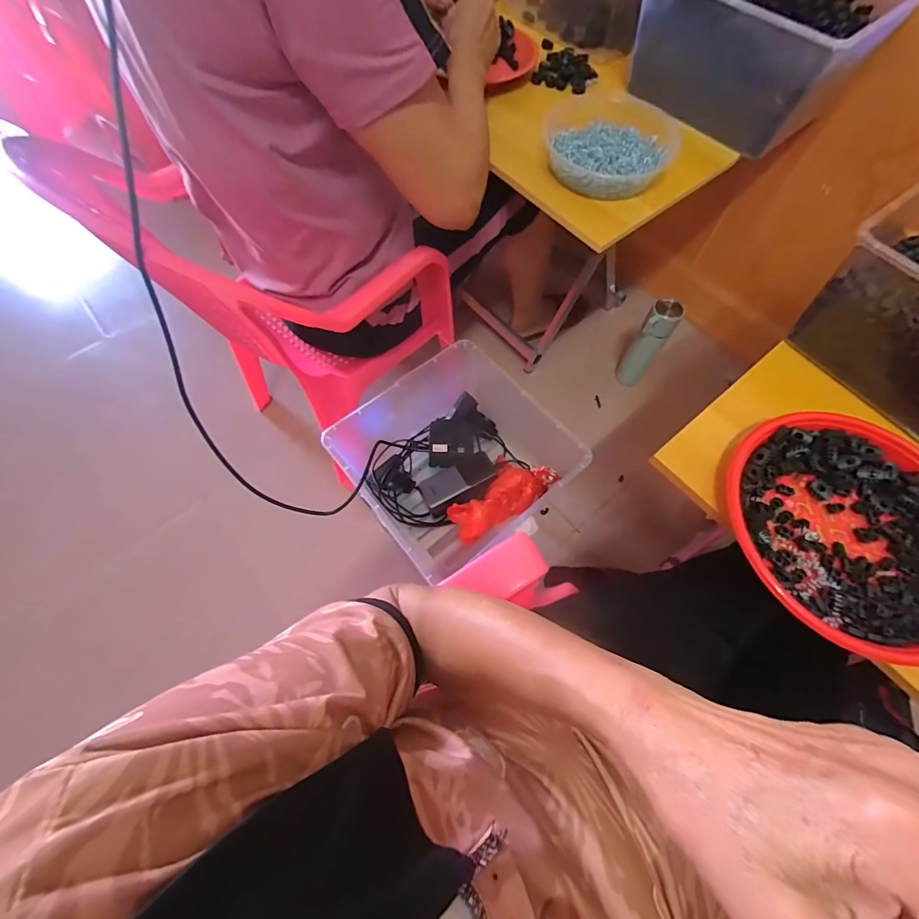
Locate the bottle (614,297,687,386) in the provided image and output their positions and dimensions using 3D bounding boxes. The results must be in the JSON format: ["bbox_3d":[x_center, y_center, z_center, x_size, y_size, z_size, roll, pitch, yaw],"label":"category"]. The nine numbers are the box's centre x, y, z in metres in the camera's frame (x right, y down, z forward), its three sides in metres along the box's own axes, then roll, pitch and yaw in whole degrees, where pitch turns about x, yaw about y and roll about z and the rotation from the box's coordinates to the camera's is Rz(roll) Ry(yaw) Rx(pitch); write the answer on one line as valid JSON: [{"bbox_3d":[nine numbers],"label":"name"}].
[{"bbox_3d":[0.460,-0.280,1.025,0.069,0.258,0.082,26,68,11],"label":"bottle"}]

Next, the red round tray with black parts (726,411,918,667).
[{"bbox_3d":[0.381,0.067,0.406,0.231,0.027,0.227,0,65,0],"label":"red round tray with black parts"}]

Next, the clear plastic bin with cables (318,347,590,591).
[{"bbox_3d":[-0.012,0.003,0.699,0.301,0.154,0.284,-39,71,-16],"label":"clear plastic bin with cables"}]

